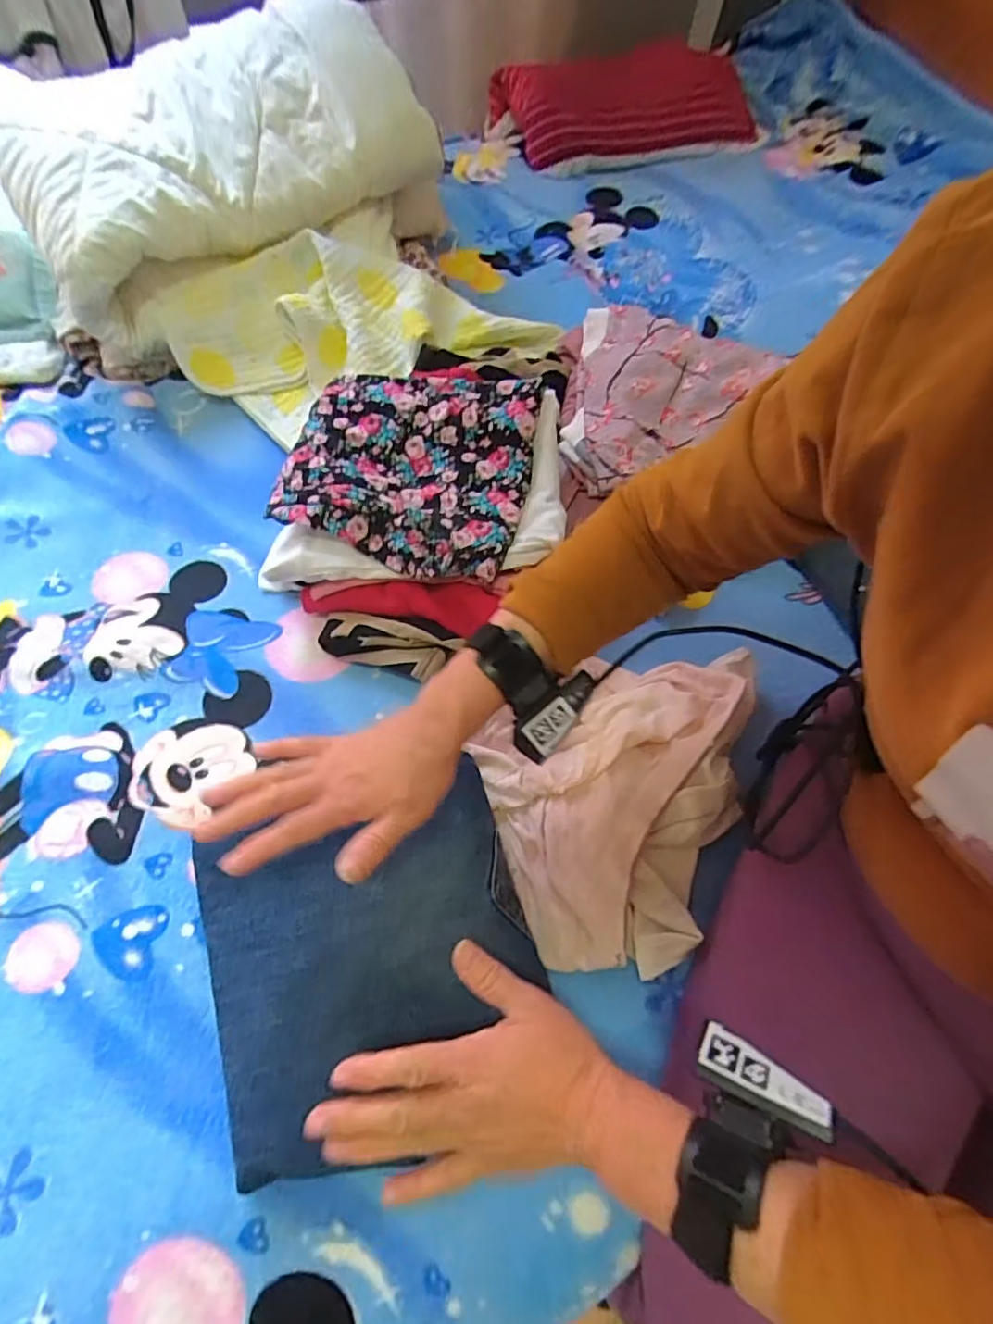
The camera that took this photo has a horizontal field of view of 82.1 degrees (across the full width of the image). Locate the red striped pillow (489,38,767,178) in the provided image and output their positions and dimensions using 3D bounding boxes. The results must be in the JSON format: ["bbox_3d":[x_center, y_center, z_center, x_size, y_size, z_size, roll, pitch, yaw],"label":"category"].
[{"bbox_3d":[0.277,-1.042,1.048,0.493,0.116,0.260,-22,65,-13],"label":"red striped pillow"}]

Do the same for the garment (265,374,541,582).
[{"bbox_3d":[-0.085,-0.201,0.569,0.240,0.041,0.235,15,63,8],"label":"garment"}]

